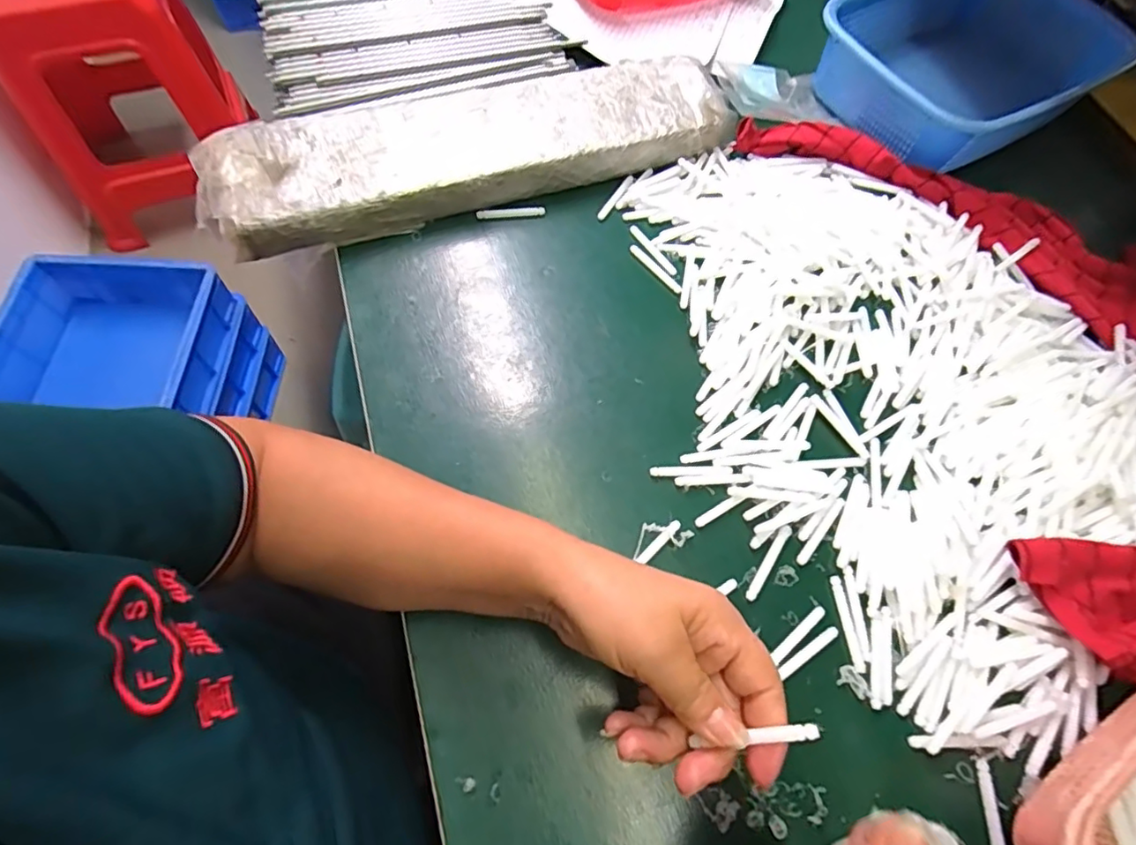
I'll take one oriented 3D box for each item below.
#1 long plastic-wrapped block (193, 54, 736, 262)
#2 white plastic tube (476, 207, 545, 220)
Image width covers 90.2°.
[{"bbox_3d":[-0.076,-0.247,0.498,0.446,0.052,0.114,-19,68,-11],"label":"long plastic-wrapped block"},{"bbox_3d":[-0.050,-0.183,0.494,0.059,0.008,0.007,-9,66,-7],"label":"white plastic tube"}]

